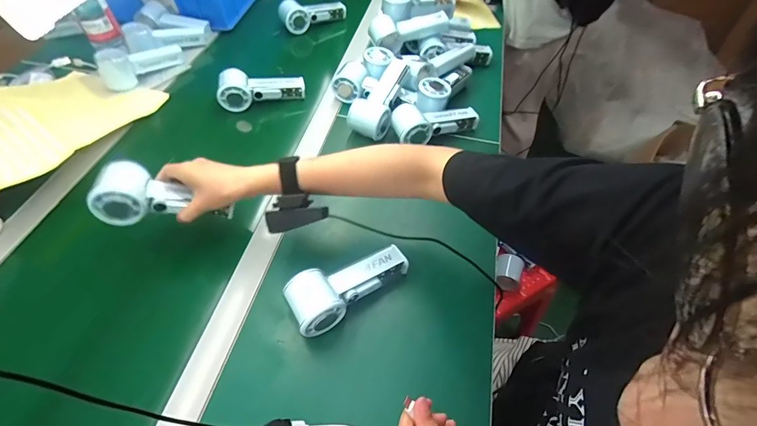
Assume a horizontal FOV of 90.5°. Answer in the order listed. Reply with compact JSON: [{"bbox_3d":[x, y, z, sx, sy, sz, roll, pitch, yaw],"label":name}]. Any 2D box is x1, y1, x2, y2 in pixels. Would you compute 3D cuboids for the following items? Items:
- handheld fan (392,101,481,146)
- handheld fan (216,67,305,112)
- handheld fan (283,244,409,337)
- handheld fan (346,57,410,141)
[{"bbox_3d":[0.102,-0.155,0.634,0.151,0.048,0.063,-12,54,-9],"label":"handheld fan"},{"bbox_3d":[-0.217,-0.235,0.696,0.151,0.049,0.054,-12,54,-10],"label":"handheld fan"},{"bbox_3d":[-0.036,0.090,0.465,0.149,0.061,0.064,-31,60,-22],"label":"handheld fan"},{"bbox_3d":[0.002,-0.206,0.665,0.068,0.054,0.163,15,54,10],"label":"handheld fan"}]

